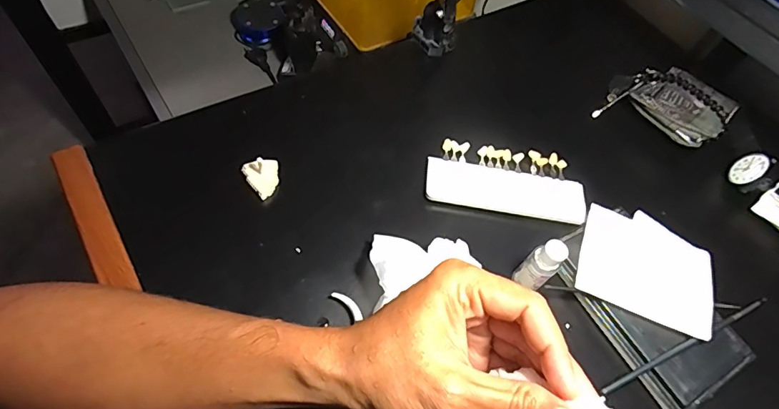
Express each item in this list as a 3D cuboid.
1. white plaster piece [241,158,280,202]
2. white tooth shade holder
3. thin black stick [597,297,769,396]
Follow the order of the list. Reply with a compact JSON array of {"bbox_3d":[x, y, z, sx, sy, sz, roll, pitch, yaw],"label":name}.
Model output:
[{"bbox_3d":[-0.111,-0.023,0.386,0.029,0.021,0.032,-9,61,-14],"label":"white plaster piece"},{"bbox_3d":[0.111,-0.023,0.427,0.147,0.013,0.075,10,58,1],"label":"white tooth shade holder"},{"bbox_3d":[0.228,0.106,0.340,0.172,0.008,0.006,-19,62,-16],"label":"thin black stick"}]

